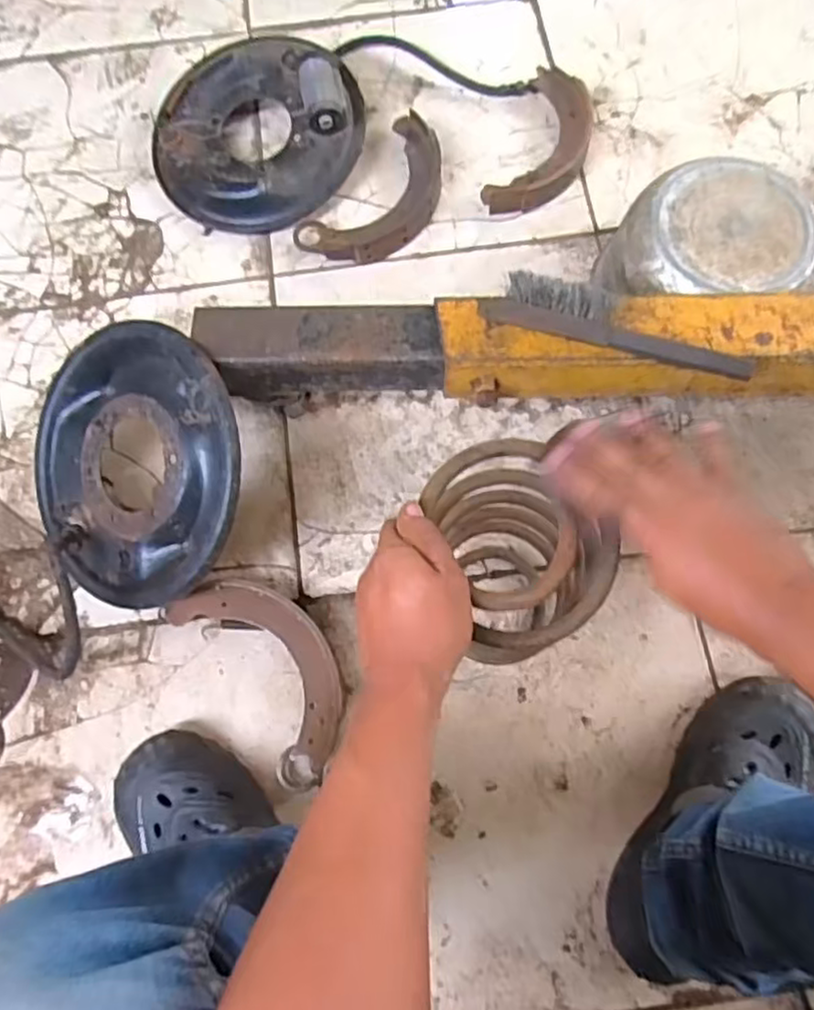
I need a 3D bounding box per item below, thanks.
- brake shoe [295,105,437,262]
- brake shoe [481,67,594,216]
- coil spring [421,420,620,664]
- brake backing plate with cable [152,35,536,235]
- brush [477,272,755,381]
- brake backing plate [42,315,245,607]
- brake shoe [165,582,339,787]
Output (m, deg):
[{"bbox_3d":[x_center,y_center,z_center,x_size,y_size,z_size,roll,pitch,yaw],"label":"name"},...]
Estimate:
[{"bbox_3d":[-0.030,-0.381,0.857,0.123,0.032,0.224,40,80,11],"label":"brake shoe"},{"bbox_3d":[0.179,-0.454,0.867,0.097,0.029,0.222,23,77,7],"label":"brake shoe"},{"bbox_3d":[0.079,0.039,0.512,0.100,0.188,0.131,-23,76,-5],"label":"coil spring"},{"bbox_3d":[-0.102,-0.512,0.863,0.459,0.082,0.253,-28,76,-6],"label":"brake backing plate with cable"},{"bbox_3d":[0.185,-0.158,0.598,0.234,0.033,0.037,15,73,6],"label":"brush"},{"bbox_3d":[-0.266,-0.044,0.675,0.265,0.032,0.257,1,92,27],"label":"brake backing plate"},{"bbox_3d":[-0.135,0.163,0.696,0.112,0.031,0.223,-38,77,-8],"label":"brake shoe"}]

